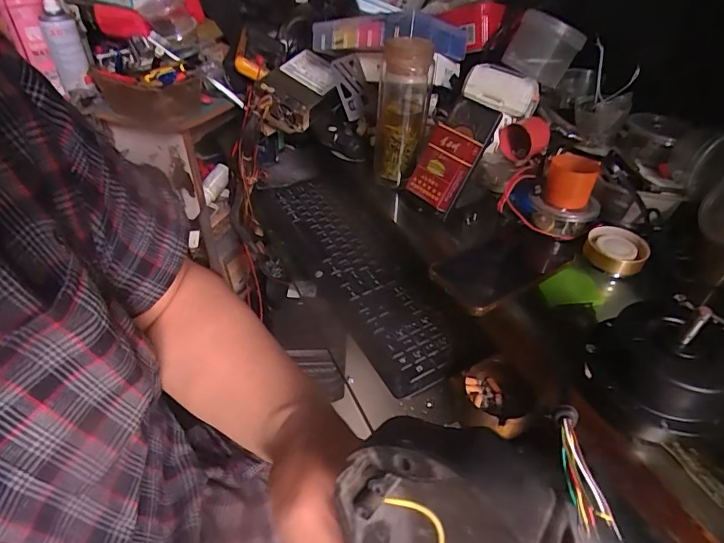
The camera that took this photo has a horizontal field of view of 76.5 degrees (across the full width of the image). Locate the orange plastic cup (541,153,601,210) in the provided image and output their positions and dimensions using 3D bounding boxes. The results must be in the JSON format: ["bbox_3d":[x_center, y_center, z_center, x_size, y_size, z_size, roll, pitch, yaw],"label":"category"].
[{"bbox_3d":[0.240,-0.105,0.530,0.052,0.045,0.048,2,42,-2],"label":"orange plastic cup"}]

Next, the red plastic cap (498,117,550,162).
[{"bbox_3d":[0.196,-0.160,0.554,0.052,0.044,0.030,30,48,26],"label":"red plastic cap"}]

